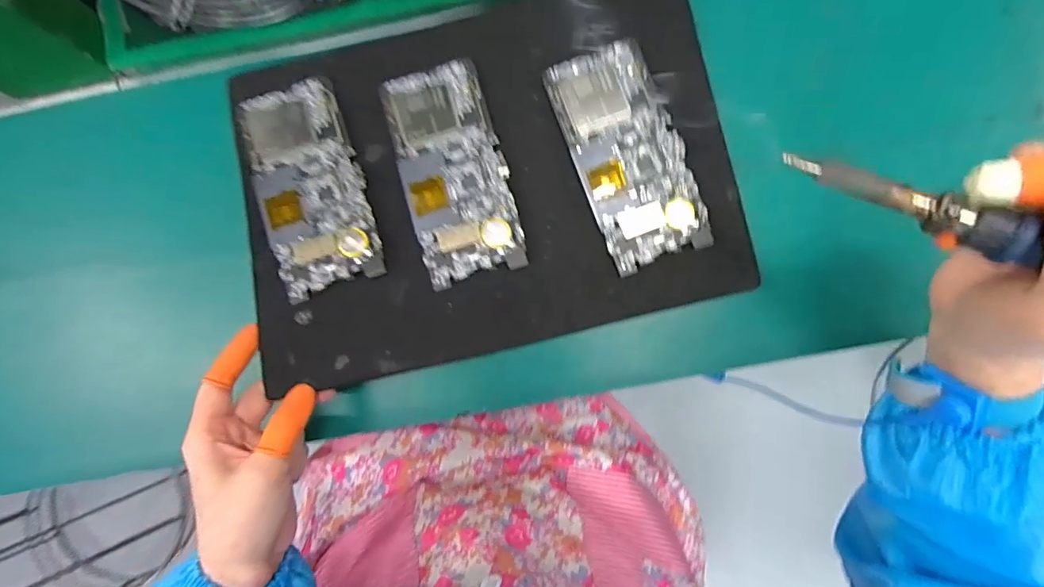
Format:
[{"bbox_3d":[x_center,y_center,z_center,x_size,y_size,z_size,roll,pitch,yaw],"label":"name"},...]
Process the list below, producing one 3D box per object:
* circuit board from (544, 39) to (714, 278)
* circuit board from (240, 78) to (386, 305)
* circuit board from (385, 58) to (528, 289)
[{"bbox_3d":[0.075,-0.098,0.344,0.073,0.008,0.154,-18,86,1],"label":"circuit board"},{"bbox_3d":[-0.152,-0.077,0.340,0.073,0.008,0.150,-17,86,1],"label":"circuit board"},{"bbox_3d":[-0.049,-0.087,0.344,0.072,0.008,0.152,-17,86,1],"label":"circuit board"}]

